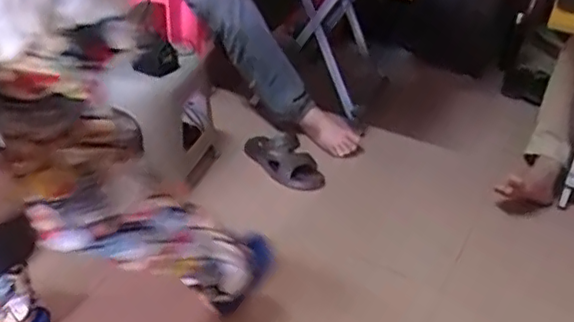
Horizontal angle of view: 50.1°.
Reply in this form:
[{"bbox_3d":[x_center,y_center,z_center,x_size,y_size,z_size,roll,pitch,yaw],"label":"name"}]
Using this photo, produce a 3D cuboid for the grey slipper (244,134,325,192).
[{"bbox_3d":[0.000,-0.004,1.574,0.110,0.093,0.240,-19,40,-33],"label":"grey slipper"}]

